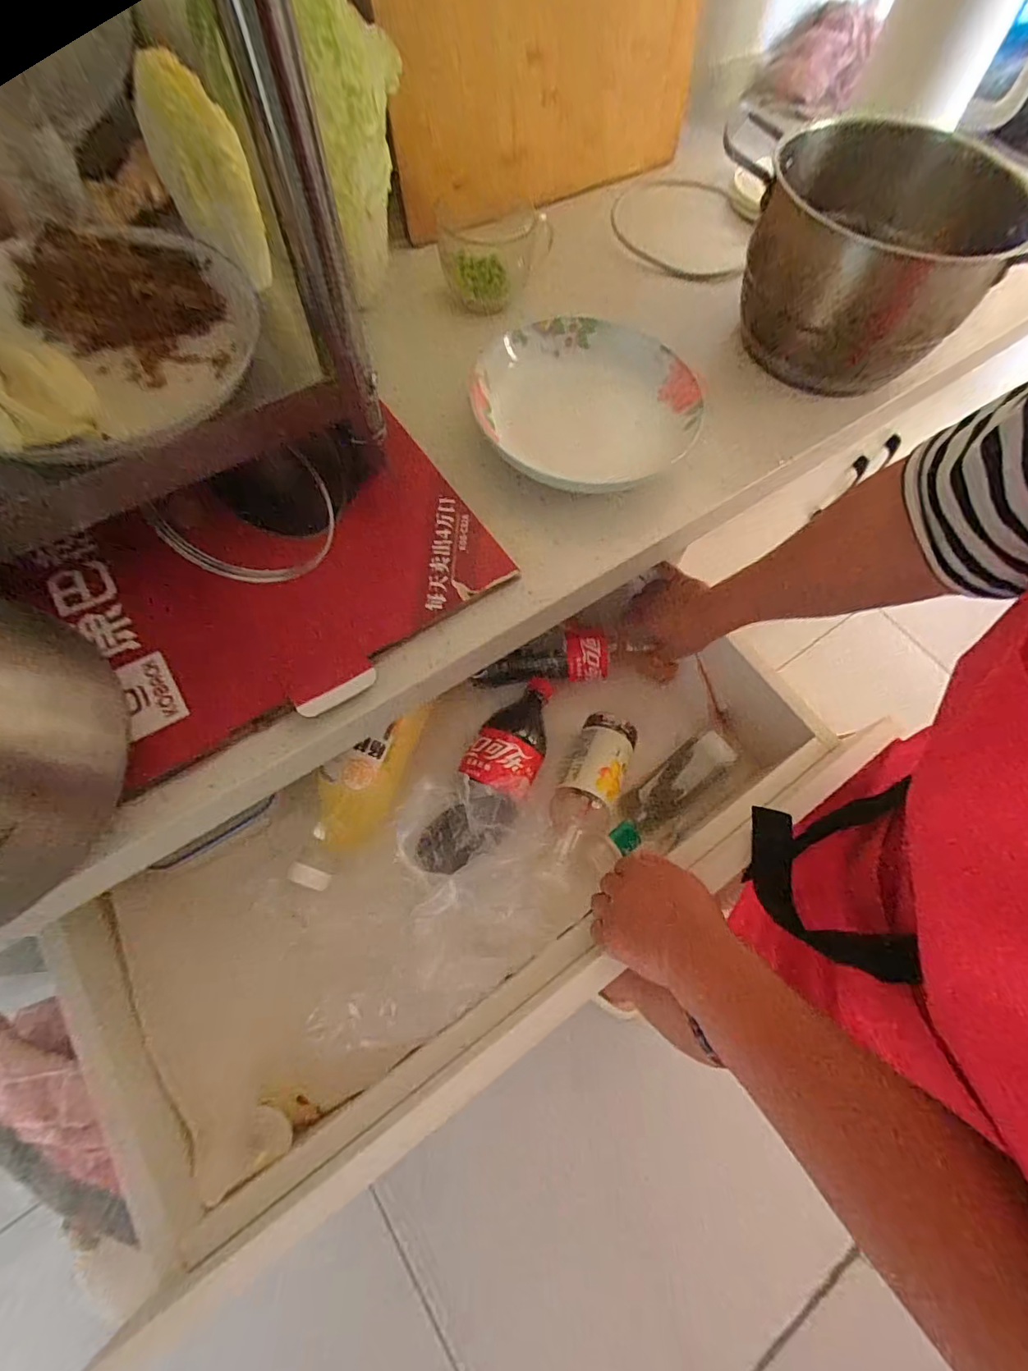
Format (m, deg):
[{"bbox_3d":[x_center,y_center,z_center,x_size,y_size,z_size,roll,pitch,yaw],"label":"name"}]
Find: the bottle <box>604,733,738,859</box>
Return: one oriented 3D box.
[{"bbox_3d":[0.168,0.116,0.588,0.169,0.039,0.048,-35,70,-18],"label":"bottle"}]

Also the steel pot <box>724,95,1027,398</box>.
[{"bbox_3d":[0.333,-0.395,0.522,0.219,0.140,0.260,-20,67,-12],"label":"steel pot"}]

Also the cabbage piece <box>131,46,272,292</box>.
[{"bbox_3d":[-0.201,-0.330,0.349,0.060,0.107,0.023,29,66,11],"label":"cabbage piece"}]

